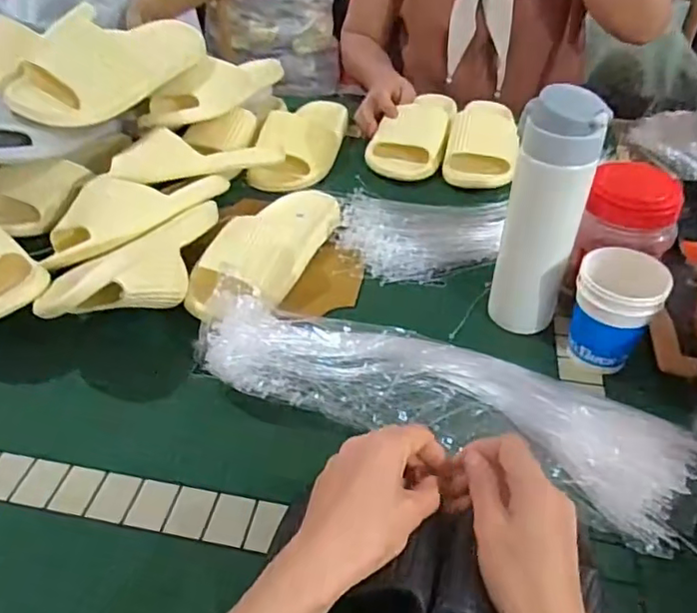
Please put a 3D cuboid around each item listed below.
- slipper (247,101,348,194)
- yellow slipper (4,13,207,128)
[{"bbox_3d":[-0.066,-0.237,0.866,0.107,0.058,0.228,6,42,8],"label":"slipper"},{"bbox_3d":[-0.291,-0.298,0.733,0.098,0.082,0.238,17,44,20],"label":"yellow slipper"}]

